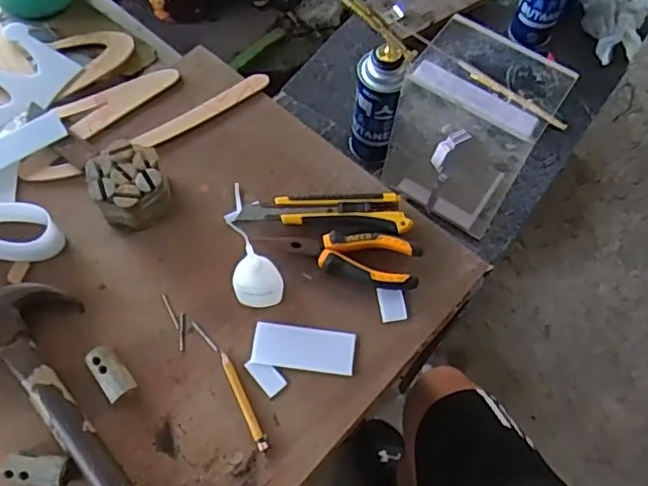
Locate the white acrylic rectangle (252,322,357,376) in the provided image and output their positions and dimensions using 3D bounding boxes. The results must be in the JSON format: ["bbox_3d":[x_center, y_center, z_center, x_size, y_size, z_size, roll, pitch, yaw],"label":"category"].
[{"bbox_3d":[-0.018,0.097,0.558,0.092,0.004,0.040,6,64,3],"label":"white acrylic rectangle"}]

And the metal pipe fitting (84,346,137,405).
[{"bbox_3d":[-0.187,0.114,0.533,0.025,0.020,0.049,-37,70,-17],"label":"metal pipe fitting"}]

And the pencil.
[{"bbox_3d":[-0.072,0.139,0.532,0.010,0.004,0.092,-25,67,-12],"label":"pencil"}]

